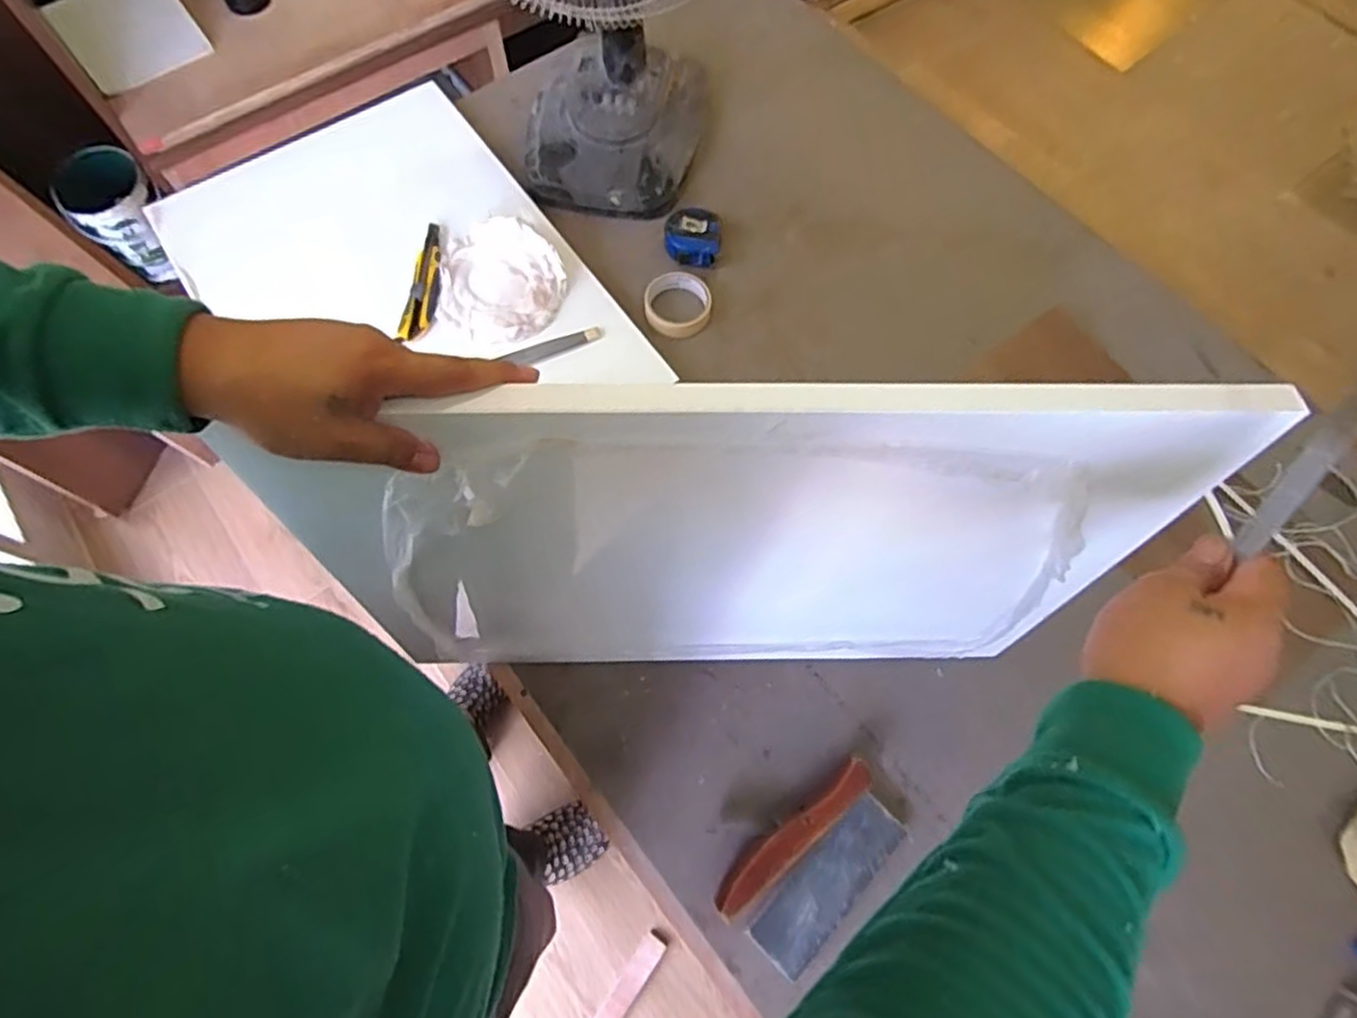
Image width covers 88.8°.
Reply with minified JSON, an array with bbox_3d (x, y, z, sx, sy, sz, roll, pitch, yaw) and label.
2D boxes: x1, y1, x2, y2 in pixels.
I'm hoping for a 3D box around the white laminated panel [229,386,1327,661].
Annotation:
[{"bbox_3d":[0.033,0.048,0.570,0.623,0.420,0.039,0,61,-1],"label":"white laminated panel"}]

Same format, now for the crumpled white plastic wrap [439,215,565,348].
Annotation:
[{"bbox_3d":[-0.231,-0.300,0.906,0.163,0.063,0.163,-2,67,-2],"label":"crumpled white plastic wrap"}]

